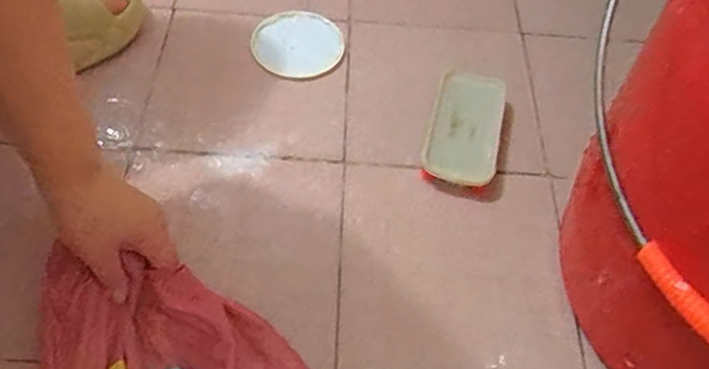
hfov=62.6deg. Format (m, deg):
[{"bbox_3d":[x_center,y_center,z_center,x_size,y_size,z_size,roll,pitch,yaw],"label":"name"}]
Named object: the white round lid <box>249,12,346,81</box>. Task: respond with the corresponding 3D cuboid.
[{"bbox_3d":[-0.063,-0.158,0.652,0.101,0.008,0.090,-9,59,-11],"label":"white round lid"}]

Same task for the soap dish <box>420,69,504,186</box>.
[{"bbox_3d":[0.108,-0.054,0.584,0.067,0.036,0.132,14,57,4],"label":"soap dish"}]

